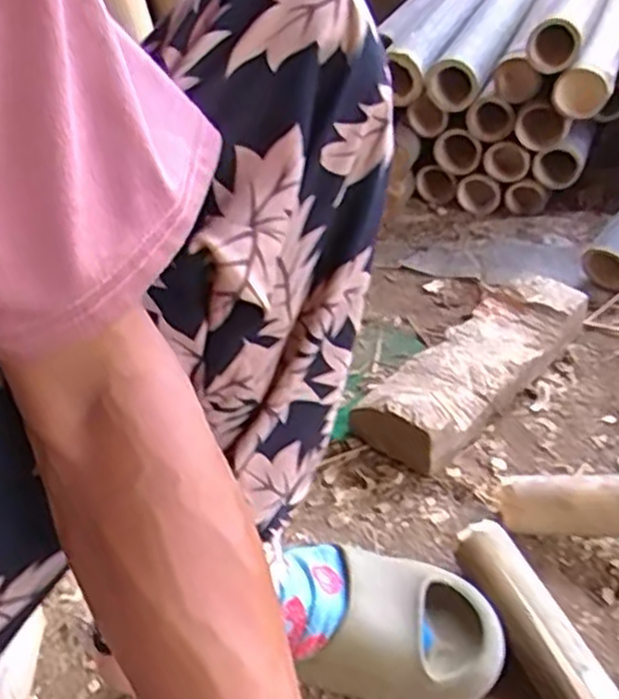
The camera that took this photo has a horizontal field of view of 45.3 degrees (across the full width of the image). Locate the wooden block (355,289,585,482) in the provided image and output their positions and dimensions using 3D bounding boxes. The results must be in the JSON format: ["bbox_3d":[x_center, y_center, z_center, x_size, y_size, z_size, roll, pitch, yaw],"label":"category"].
[{"bbox_3d":[0.172,0.015,0.772,0.104,0.067,0.288,25,45,37],"label":"wooden block"}]

